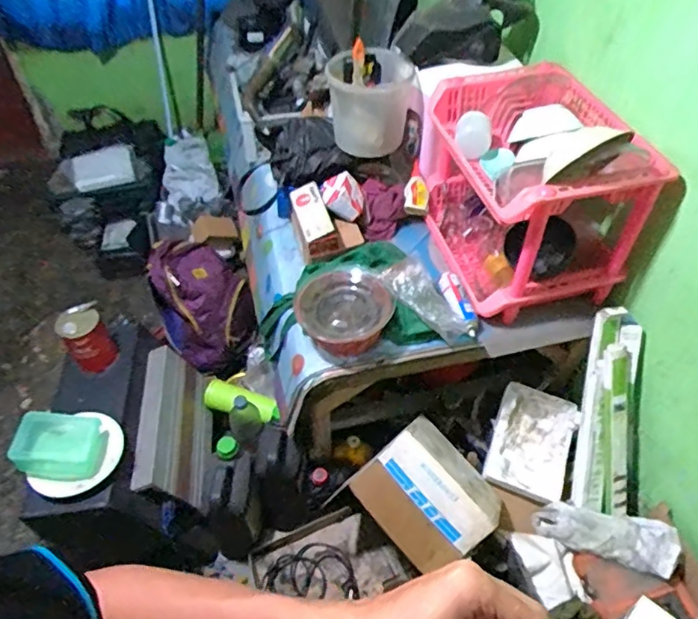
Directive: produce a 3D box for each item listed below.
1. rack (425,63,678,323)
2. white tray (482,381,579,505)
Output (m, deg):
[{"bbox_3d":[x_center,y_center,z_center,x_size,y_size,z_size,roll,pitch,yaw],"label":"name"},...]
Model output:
[{"bbox_3d":[0.398,-0.282,1.209,0.346,0.376,0.460,-10,48,-7],"label":"rack"},{"bbox_3d":[0.451,0.317,1.326,0.182,0.044,0.267,20,62,6],"label":"white tray"}]

